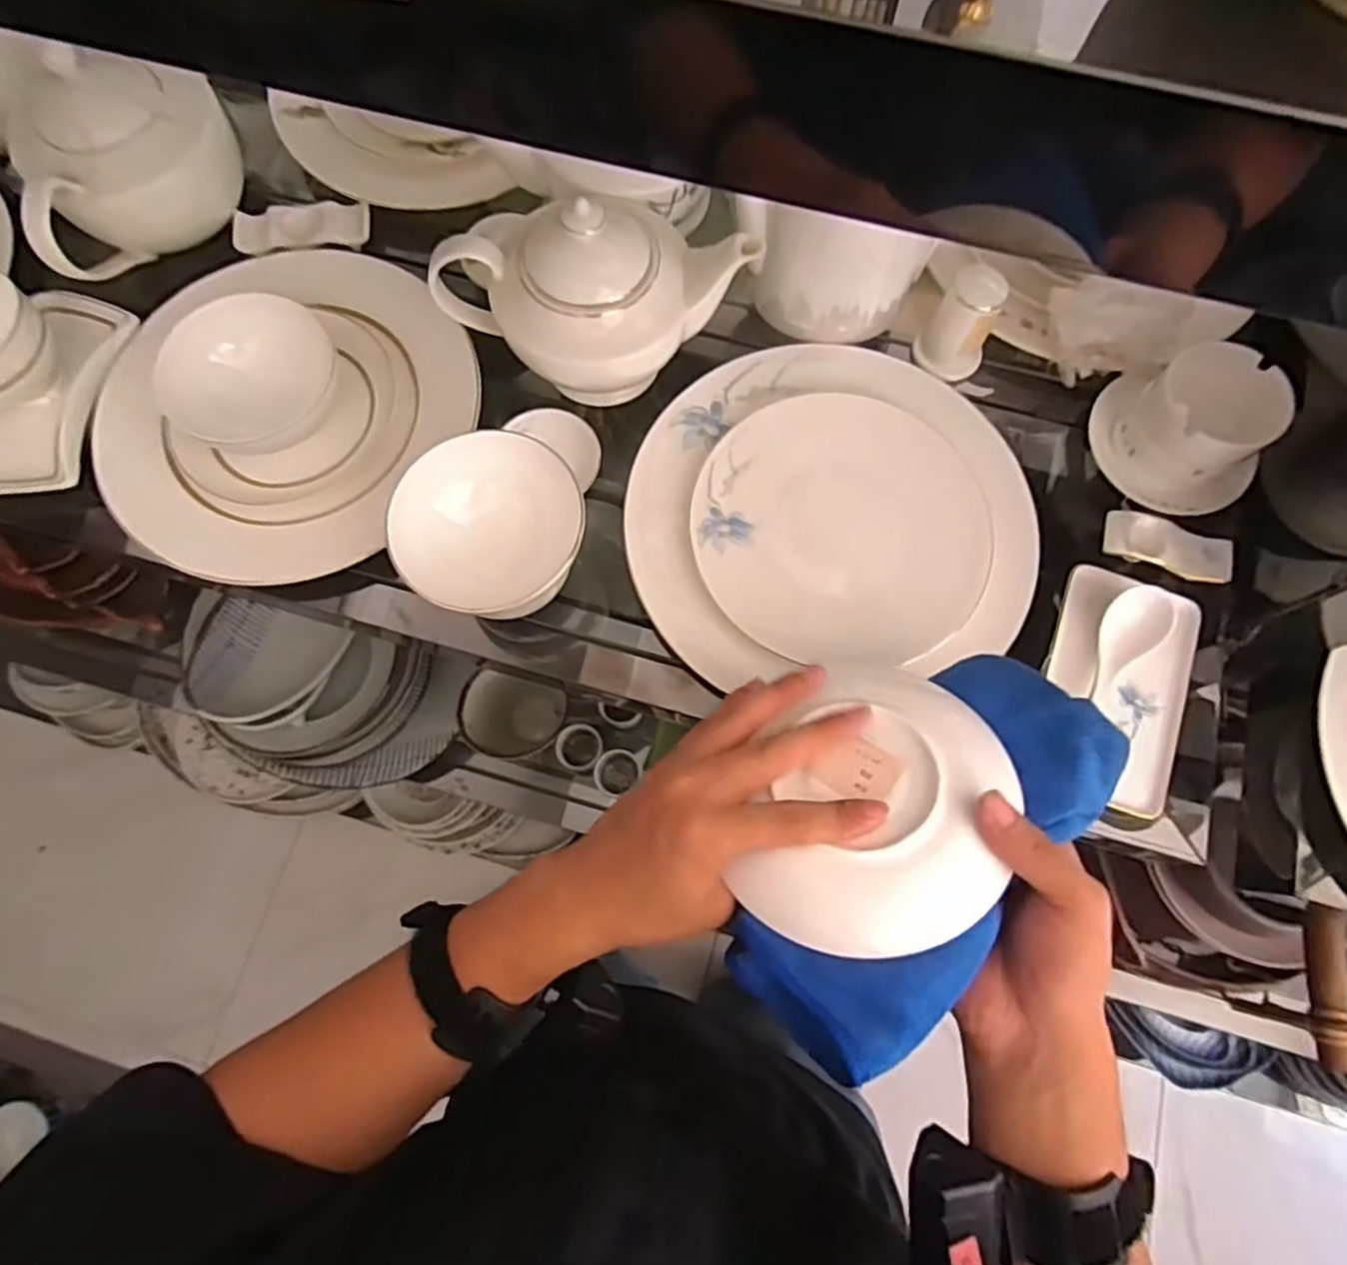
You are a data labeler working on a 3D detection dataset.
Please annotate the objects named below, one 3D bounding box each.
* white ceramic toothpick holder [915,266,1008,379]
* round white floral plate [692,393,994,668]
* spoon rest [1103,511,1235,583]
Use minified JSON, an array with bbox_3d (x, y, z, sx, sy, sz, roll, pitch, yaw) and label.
[{"bbox_3d":[0.204,-0.217,0.512,0.050,0.070,0.039,31,77,8],"label":"white ceramic toothpick holder"},{"bbox_3d":[0.110,-0.069,0.482,0.188,0.029,0.171,0,74,0],"label":"round white floral plate"},{"bbox_3d":[0.333,-0.057,0.488,0.083,0.013,0.034,12,75,4],"label":"spoon rest"}]

